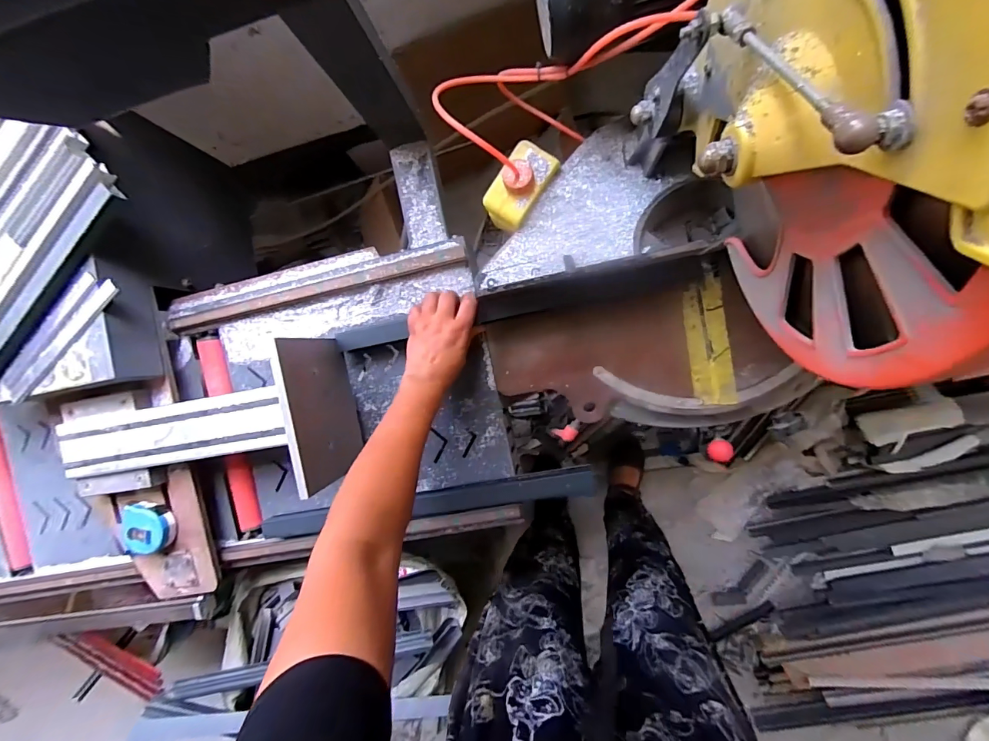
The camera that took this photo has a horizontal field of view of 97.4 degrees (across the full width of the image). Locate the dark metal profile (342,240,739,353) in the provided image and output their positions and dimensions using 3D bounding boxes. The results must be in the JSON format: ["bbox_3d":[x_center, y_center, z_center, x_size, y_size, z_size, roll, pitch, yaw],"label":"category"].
[{"bbox_3d":[0.036,-0.093,0.586,0.515,0.027,0.039,-12,94,8],"label":"dark metal profile"}]

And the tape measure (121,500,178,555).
[{"bbox_3d":[-0.516,0.233,0.644,0.085,0.029,0.075,-13,92,8],"label":"tape measure"}]

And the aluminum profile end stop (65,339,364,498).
[{"bbox_3d":[-0.412,0.082,0.577,0.415,0.140,0.170,-10,93,8],"label":"aluminum profile end stop"}]

